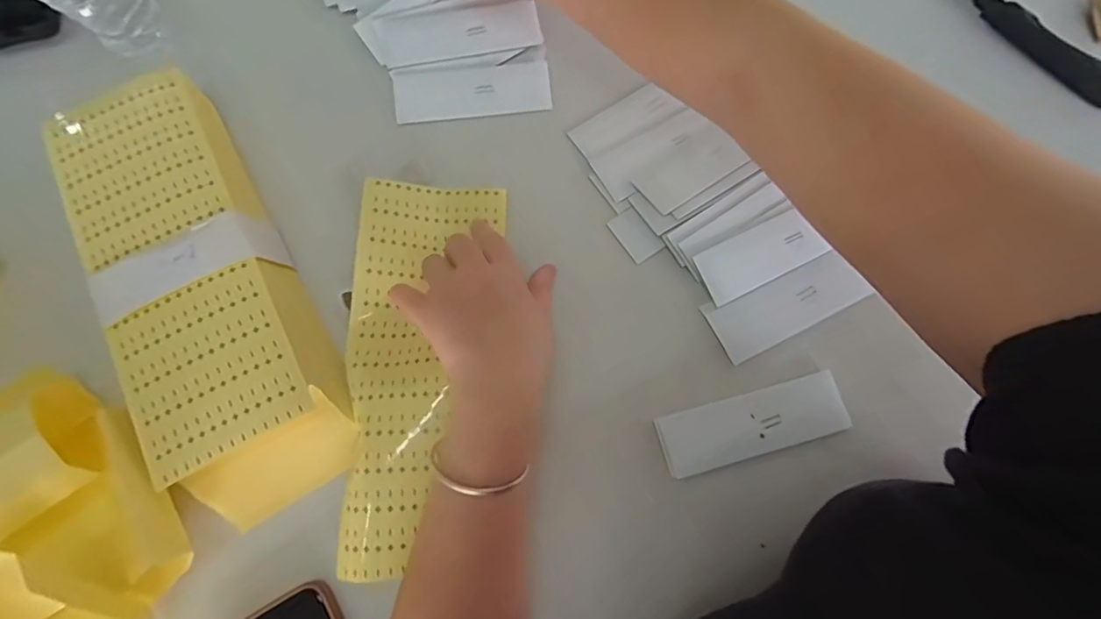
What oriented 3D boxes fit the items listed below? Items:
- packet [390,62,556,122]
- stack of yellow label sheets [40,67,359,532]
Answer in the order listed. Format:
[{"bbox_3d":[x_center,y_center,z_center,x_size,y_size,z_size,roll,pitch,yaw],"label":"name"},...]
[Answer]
[{"bbox_3d":[-0.069,-0.191,0.463,0.136,0.011,0.048,-4,75,-1],"label":"packet"},{"bbox_3d":[-0.266,-0.018,0.399,0.127,0.054,0.353,-28,77,-7],"label":"stack of yellow label sheets"}]

